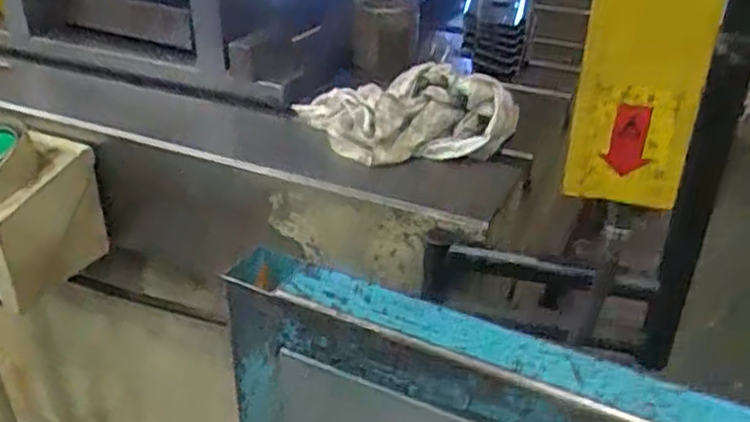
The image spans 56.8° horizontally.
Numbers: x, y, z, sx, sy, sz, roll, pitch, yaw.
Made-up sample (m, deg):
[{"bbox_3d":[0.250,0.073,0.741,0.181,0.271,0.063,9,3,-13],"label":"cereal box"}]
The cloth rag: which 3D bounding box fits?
[{"bbox_3d":[0.012,-0.088,0.655,0.218,0.084,0.054,1,29,21],"label":"cloth rag"}]

